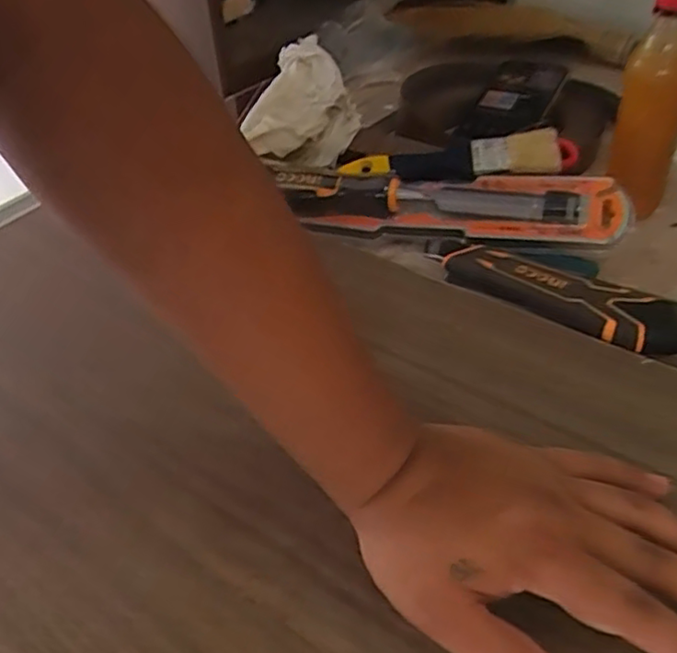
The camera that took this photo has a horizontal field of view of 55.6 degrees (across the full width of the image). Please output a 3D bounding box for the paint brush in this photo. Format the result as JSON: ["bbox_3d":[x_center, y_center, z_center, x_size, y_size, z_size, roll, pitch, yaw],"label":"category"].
[{"bbox_3d":[0.094,-0.146,0.550,0.179,0.032,0.048,1,42,5],"label":"paint brush"}]

